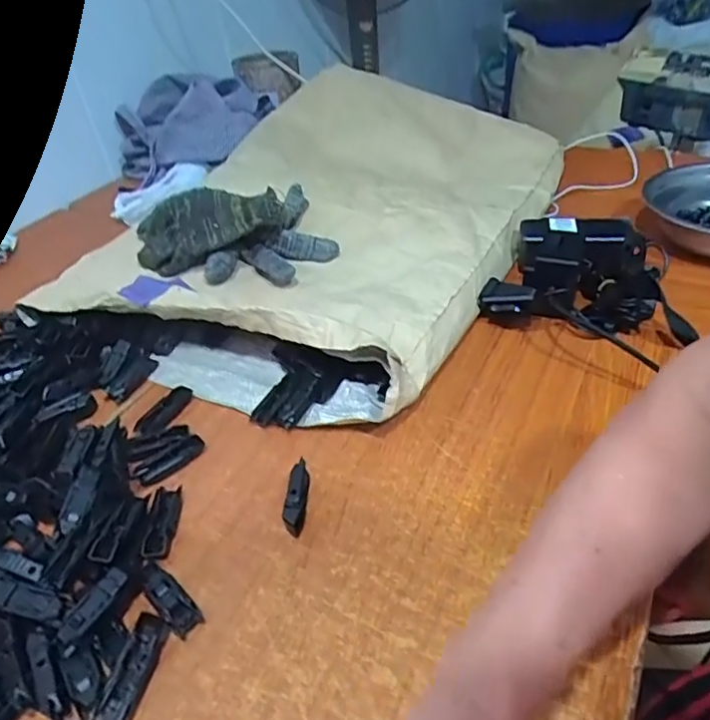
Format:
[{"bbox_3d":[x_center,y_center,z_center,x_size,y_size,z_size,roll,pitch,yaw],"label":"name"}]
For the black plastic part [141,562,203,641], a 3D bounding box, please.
[{"bbox_3d":[-0.142,0.177,0.429,0.069,0.012,0.021,30,52,35],"label":"black plastic part"}]

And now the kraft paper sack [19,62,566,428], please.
[{"bbox_3d":[-0.009,-0.217,0.786,0.458,0.120,0.686,17,46,25],"label":"kraft paper sack"}]

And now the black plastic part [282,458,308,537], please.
[{"bbox_3d":[-0.048,0.115,0.481,0.016,0.020,0.066,-1,41,6],"label":"black plastic part"}]

